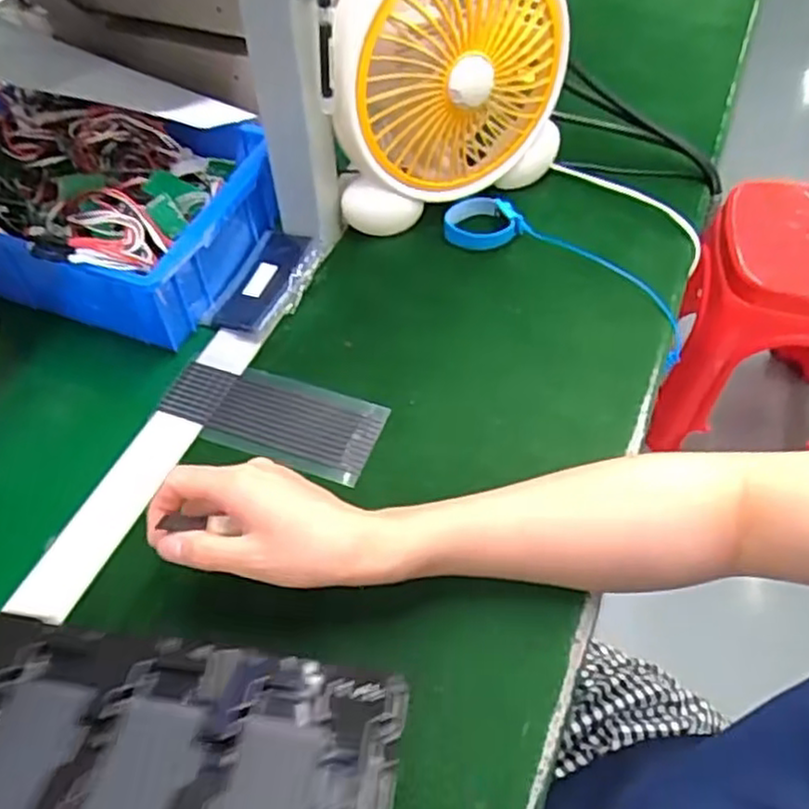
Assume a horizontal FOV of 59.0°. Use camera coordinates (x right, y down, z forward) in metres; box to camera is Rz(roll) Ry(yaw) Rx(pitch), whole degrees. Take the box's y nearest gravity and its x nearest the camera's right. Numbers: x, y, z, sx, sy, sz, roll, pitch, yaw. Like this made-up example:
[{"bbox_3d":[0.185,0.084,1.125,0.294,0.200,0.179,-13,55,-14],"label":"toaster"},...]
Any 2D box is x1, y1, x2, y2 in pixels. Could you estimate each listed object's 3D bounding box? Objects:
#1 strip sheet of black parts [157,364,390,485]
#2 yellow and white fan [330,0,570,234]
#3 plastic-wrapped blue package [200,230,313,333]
[{"bbox_3d":[-0.100,0.009,0.533,0.163,0.005,0.069,16,57,12],"label":"strip sheet of black parts"},{"bbox_3d":[0.026,-0.275,0.594,0.222,0.227,0.102,-32,58,-21],"label":"yellow and white fan"},{"bbox_3d":[-0.121,-0.107,0.604,0.059,0.020,0.110,15,54,13],"label":"plastic-wrapped blue package"}]

